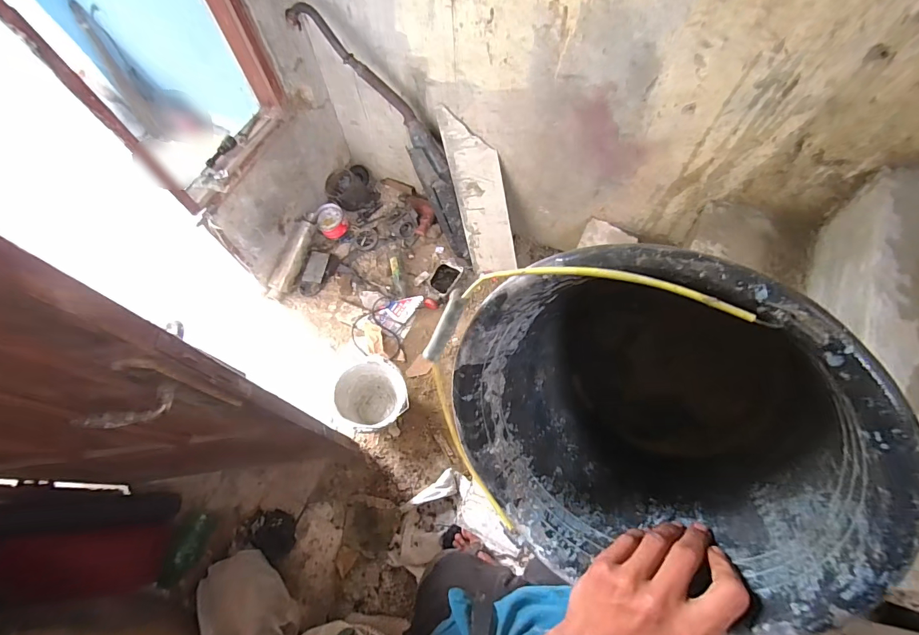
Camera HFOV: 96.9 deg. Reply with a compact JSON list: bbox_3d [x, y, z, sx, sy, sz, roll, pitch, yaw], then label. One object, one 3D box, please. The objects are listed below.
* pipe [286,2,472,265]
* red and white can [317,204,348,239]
[{"bbox_3d":[-0.197,-0.613,1.461,0.180,0.226,0.997,-43,114,-16],"label":"pipe"},{"bbox_3d":[-0.546,-0.407,1.766,0.122,0.102,0.131,-20,66,-7],"label":"red and white can"}]

